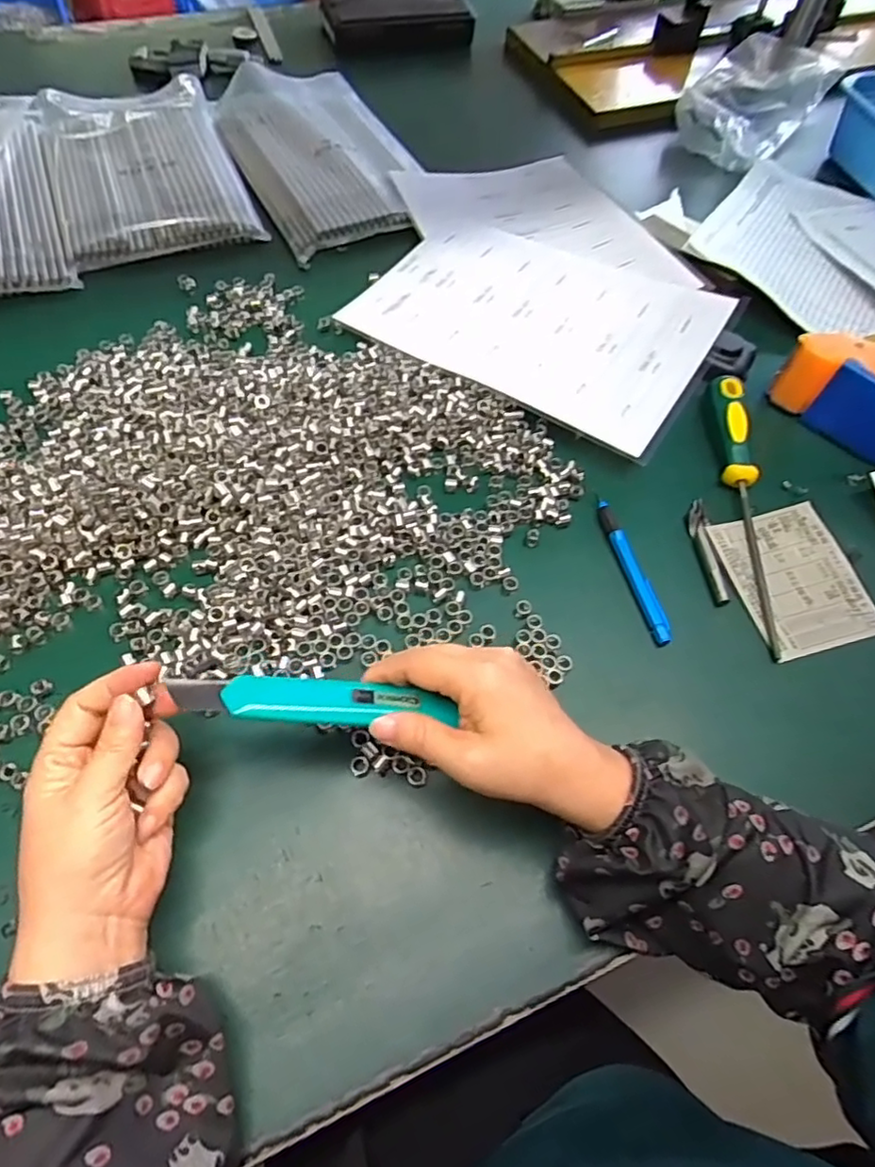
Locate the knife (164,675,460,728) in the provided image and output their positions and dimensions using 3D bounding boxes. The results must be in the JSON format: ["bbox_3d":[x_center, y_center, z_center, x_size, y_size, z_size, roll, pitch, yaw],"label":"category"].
[{"bbox_3d":[-0.061,0.058,0.313,0.133,0.011,0.024,5,58,-12],"label":"knife"}]

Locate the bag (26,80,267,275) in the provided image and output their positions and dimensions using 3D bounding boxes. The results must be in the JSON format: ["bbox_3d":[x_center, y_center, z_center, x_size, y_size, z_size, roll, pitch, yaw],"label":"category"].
[{"bbox_3d":[-0.316,-0.456,0.666,0.181,0.020,0.319,-19,62,-13],"label":"bag"}]

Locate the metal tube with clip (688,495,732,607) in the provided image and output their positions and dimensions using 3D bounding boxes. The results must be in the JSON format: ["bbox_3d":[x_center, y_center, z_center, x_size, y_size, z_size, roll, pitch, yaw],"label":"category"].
[{"bbox_3d":[0.195,-0.024,0.453,0.013,0.012,0.086,0,59,-2],"label":"metal tube with clip"}]

